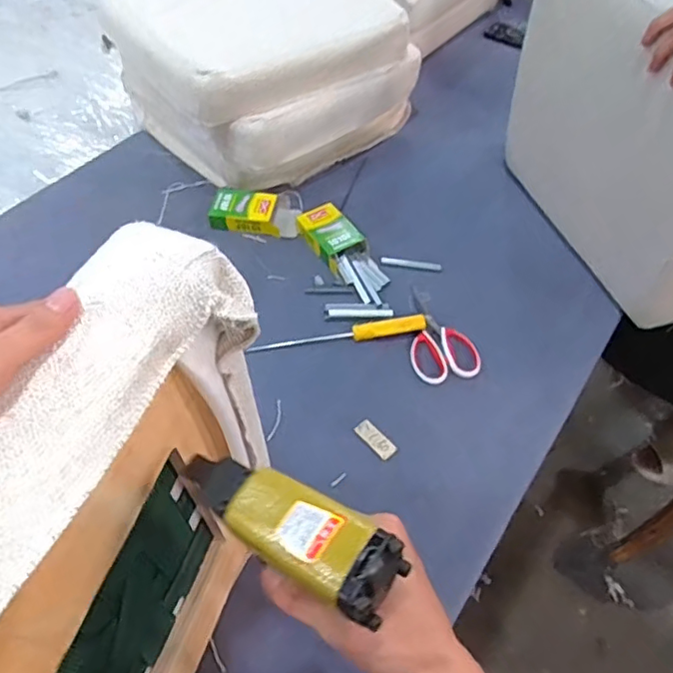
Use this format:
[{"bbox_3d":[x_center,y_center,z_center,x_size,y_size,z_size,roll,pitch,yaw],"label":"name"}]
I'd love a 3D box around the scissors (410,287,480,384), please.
[{"bbox_3d":[0.151,-0.012,0.906,0.096,0.020,0.185,-10,55,-9],"label":"scissors"}]

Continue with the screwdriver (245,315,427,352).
[{"bbox_3d":[0.002,-0.006,0.882,0.270,0.030,0.026,-7,54,-7],"label":"screwdriver"}]

